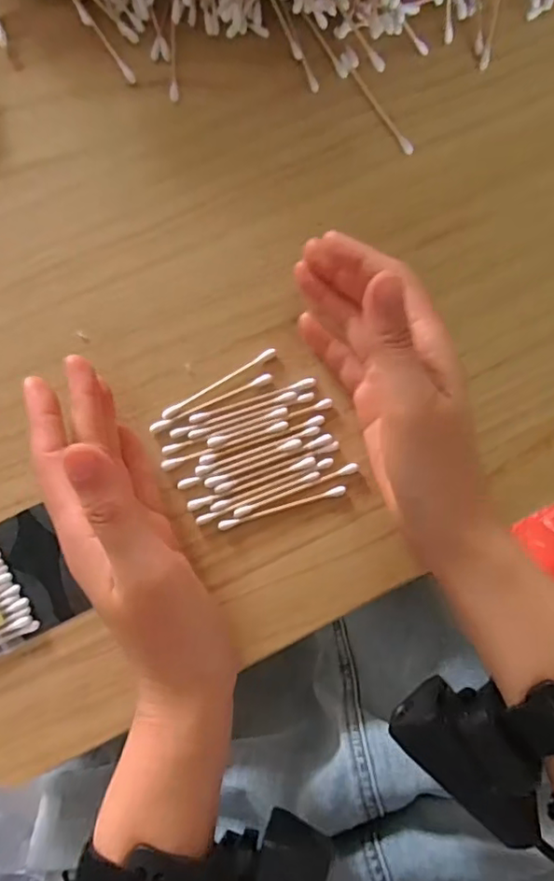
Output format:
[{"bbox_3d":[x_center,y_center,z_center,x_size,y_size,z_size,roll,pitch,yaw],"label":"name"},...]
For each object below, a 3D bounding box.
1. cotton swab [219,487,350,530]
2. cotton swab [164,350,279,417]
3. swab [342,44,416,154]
[{"bbox_3d":[0.003,0.037,0.312,0.071,0.004,0.006,-16,87,-4],"label":"cotton swab"},{"bbox_3d":[-0.032,-0.032,0.317,0.071,0.004,0.006,-31,88,-5],"label":"cotton swab"},{"bbox_3d":[0.060,-0.199,0.336,0.007,0.006,0.069,-33,88,-5],"label":"swab"}]

